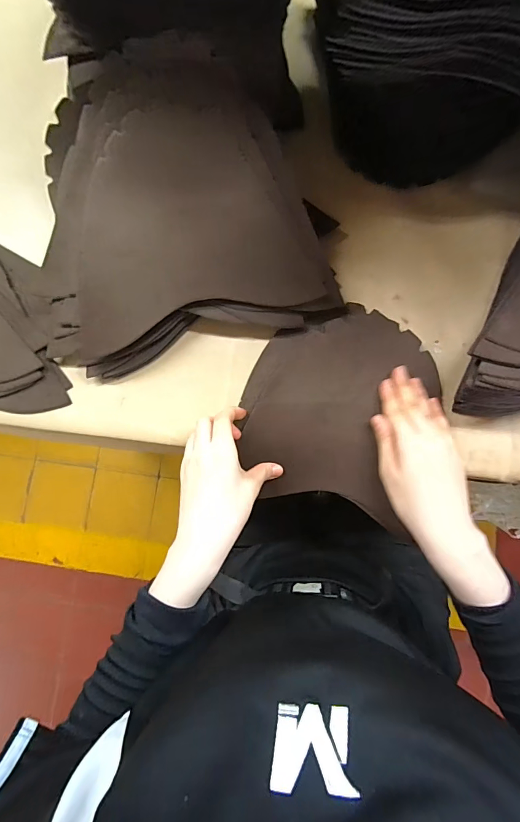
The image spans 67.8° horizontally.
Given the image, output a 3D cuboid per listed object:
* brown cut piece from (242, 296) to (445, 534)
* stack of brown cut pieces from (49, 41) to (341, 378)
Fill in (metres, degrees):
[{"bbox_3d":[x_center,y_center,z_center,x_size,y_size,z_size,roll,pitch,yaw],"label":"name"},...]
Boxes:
[{"bbox_3d":[0.080,-0.007,0.413,0.183,0.012,0.210,18,87,4],"label":"brown cut piece"},{"bbox_3d":[-0.099,-0.206,0.406,0.314,0.102,0.281,-14,82,2],"label":"stack of brown cut pieces"}]

